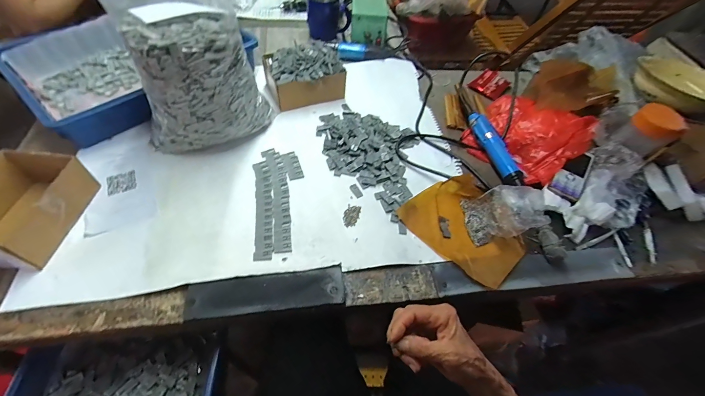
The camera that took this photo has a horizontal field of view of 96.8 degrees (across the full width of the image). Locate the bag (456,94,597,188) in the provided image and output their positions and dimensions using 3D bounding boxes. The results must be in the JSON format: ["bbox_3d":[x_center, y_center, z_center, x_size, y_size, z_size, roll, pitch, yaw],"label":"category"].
[{"bbox_3d":[0.331,-0.128,0.624,0.165,0.070,0.210,-29,60,-24],"label":"bag"}]

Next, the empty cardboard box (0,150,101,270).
[{"bbox_3d":[-0.479,0.010,0.457,0.119,0.063,0.168,4,52,-2],"label":"empty cardboard box"}]

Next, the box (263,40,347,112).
[{"bbox_3d":[-0.105,-0.273,0.699,0.158,0.083,0.122,-16,55,-16],"label":"box"}]

